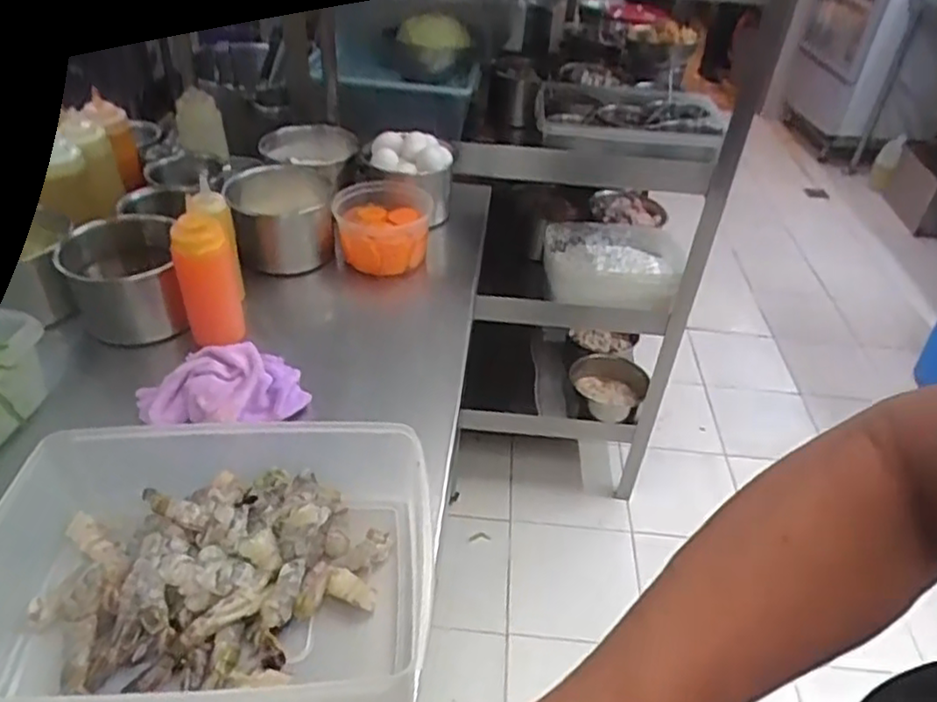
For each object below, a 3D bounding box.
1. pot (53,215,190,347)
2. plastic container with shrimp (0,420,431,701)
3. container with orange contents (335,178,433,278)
[{"bbox_3d":[-0.427,-0.086,0.866,0.123,0.123,0.114,-9,41,-17],"label":"pot"},{"bbox_3d":[-0.213,0.181,0.565,0.349,0.094,0.251,1,39,-6],"label":"plastic container with shrimp"},{"bbox_3d":[-0.127,-0.173,1.030,0.138,0.124,0.114,1,39,-6],"label":"container with orange contents"}]

